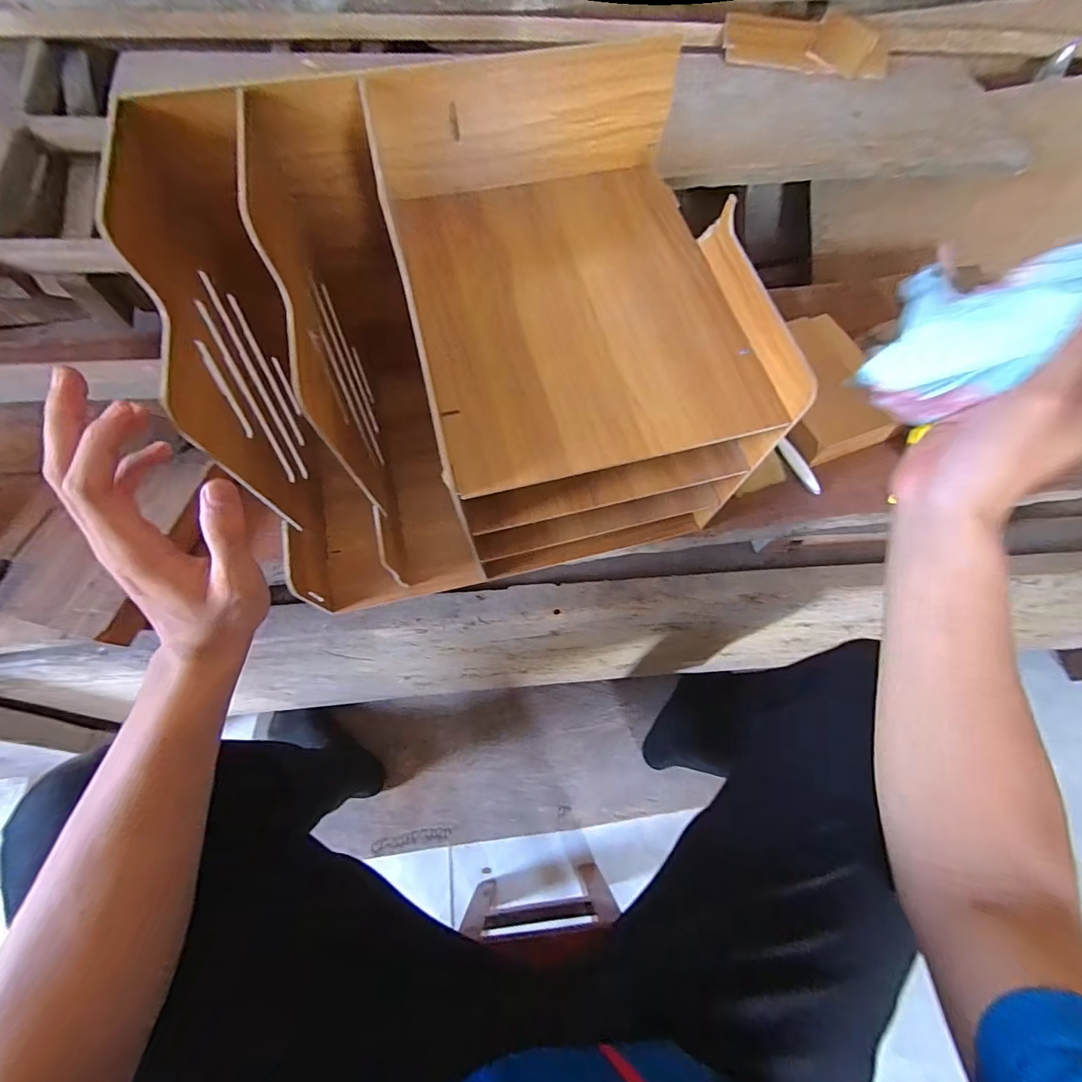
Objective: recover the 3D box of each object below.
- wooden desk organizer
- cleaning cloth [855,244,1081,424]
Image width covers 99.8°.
[{"bbox_3d":[-0.051,-0.139,0.398,0.387,0.296,0.278,-11,67,-6],"label":"wooden desk organizer"},{"bbox_3d":[0.268,-0.132,0.275,0.089,0.098,0.086,-14,67,-7],"label":"cleaning cloth"}]

